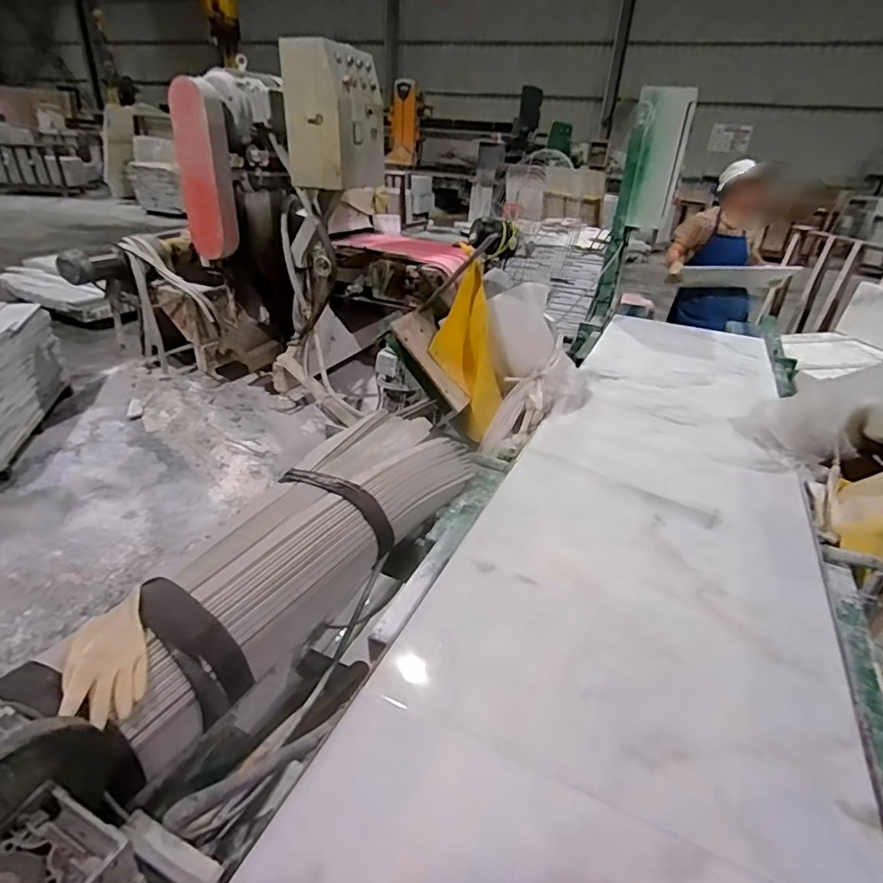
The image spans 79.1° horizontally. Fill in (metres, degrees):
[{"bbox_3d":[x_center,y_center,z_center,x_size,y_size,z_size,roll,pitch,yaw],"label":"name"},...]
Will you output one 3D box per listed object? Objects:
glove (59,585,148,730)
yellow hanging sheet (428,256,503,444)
[{"bbox_3d":[-0.506,0.320,0.812,0.101,0.034,0.213,-10,32,-23],"label":"glove"},{"bbox_3d":[0.064,-0.239,1.477,0.164,0.460,0.033,-9,9,0],"label":"yellow hanging sheet"}]

